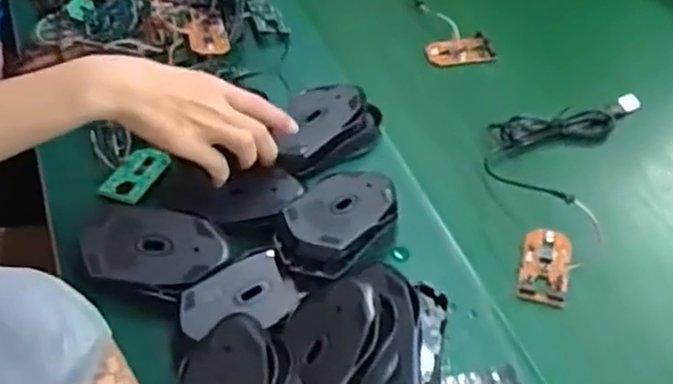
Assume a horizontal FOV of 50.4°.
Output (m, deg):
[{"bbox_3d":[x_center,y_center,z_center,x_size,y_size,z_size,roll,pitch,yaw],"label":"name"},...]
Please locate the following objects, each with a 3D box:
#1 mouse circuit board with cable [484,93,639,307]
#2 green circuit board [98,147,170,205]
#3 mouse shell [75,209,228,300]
[{"bbox_3d":[0.184,-0.025,0.615,0.112,0.043,0.257,18,51,17],"label":"mouse circuit board with cable"},{"bbox_3d":[-0.175,-0.016,0.624,0.036,0.006,0.066,26,47,6],"label":"green circuit board"},{"bbox_3d":[-0.139,0.043,0.540,0.102,0.027,0.057,7,49,8],"label":"mouse shell"}]

